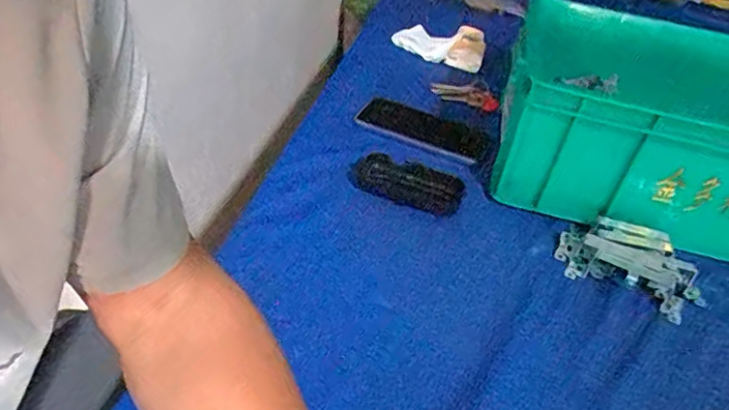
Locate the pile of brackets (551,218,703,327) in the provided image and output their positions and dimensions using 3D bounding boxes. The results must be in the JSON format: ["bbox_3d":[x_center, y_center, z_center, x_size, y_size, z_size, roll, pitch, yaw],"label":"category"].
[{"bbox_3d":[0.255,0.058,0.531,0.134,0.047,0.072,25,40,18],"label":"pile of brackets"}]

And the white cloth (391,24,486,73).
[{"bbox_3d":[0.118,-0.261,0.891,0.149,0.036,0.097,14,38,6],"label":"white cloth"}]

